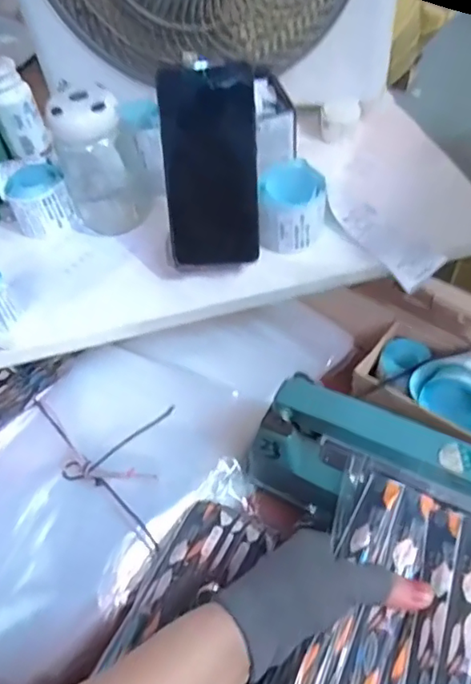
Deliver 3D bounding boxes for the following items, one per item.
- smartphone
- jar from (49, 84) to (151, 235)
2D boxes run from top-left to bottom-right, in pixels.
[{"bbox_3d":[-0.020,-0.141,0.454,0.074,0.160,0.007,-3,27,-1],"label":"smartphone"},{"bbox_3d":[-0.134,-0.183,0.529,0.080,0.135,0.083,-20,53,-9],"label":"jar"}]

